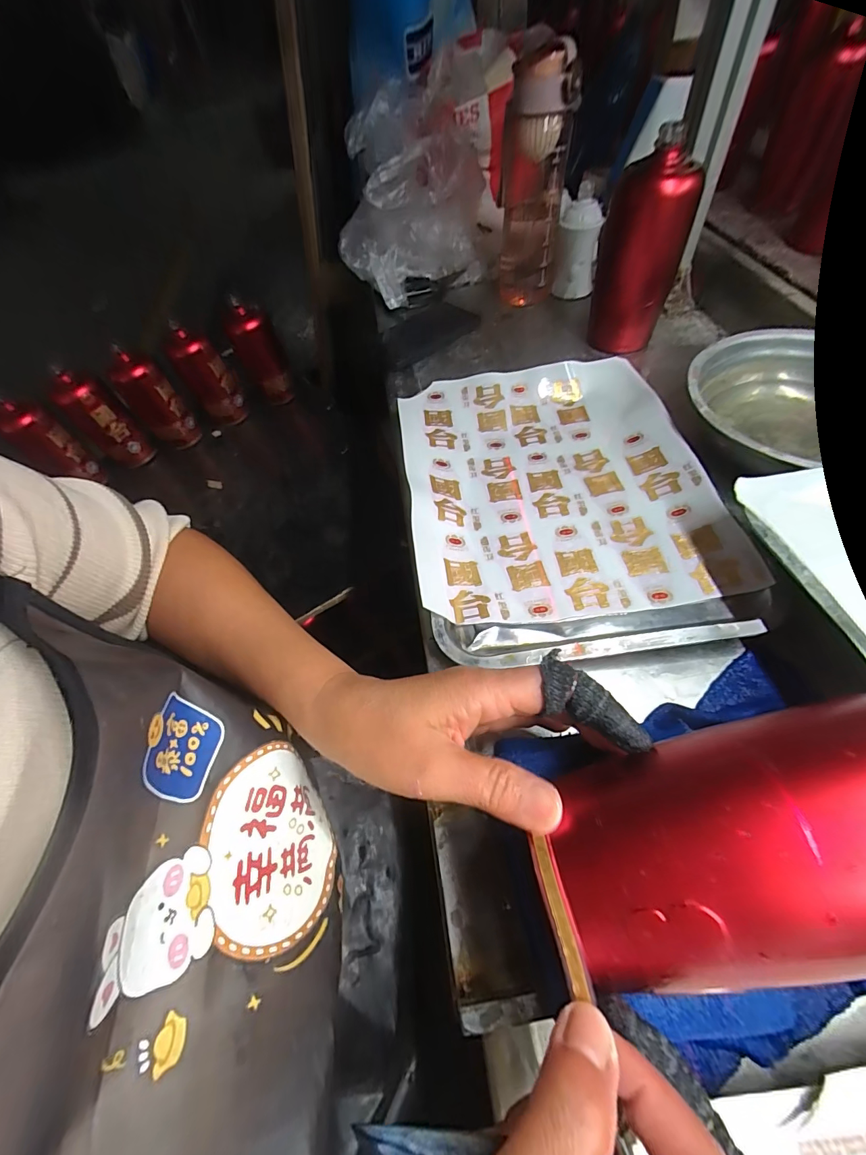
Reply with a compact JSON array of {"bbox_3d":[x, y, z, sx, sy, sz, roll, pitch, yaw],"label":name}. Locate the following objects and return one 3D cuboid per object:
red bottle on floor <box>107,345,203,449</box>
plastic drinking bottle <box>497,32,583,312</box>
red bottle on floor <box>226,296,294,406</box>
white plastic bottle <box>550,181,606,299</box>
[{"bbox_3d":[-0.495,-0.307,0.757,0.067,0.177,0.058,3,58,12],"label":"red bottle on floor"},{"bbox_3d":[0.126,-0.488,0.531,0.080,0.229,0.084,2,57,8],"label":"plastic drinking bottle"},{"bbox_3d":[-0.319,-0.406,0.785,0.074,0.187,0.060,-21,57,-3],"label":"red bottle on floor"},{"bbox_3d":[0.198,-0.456,0.574,0.057,0.111,0.054,4,59,12],"label":"white plastic bottle"}]

